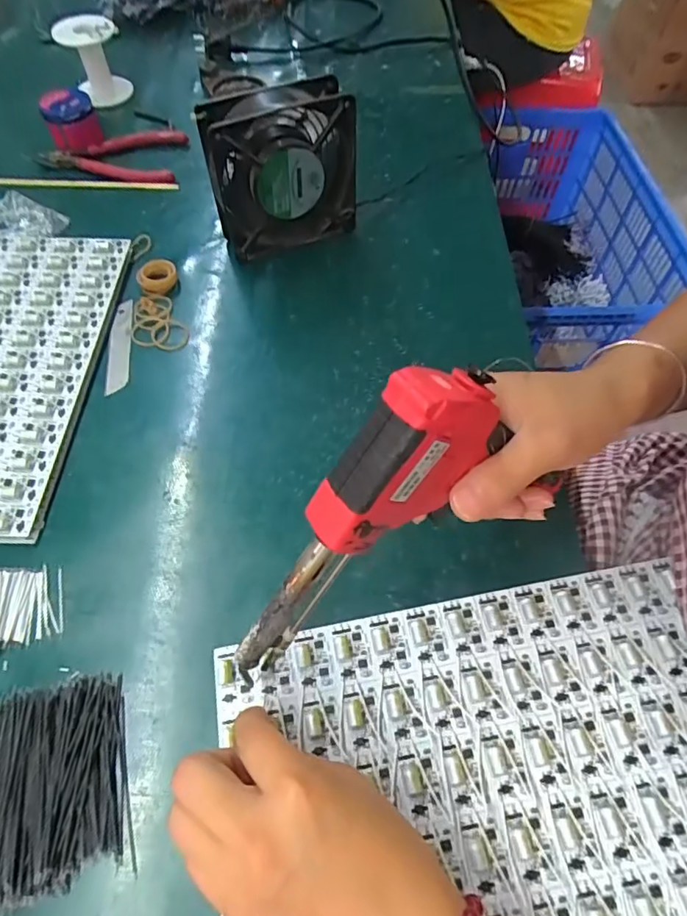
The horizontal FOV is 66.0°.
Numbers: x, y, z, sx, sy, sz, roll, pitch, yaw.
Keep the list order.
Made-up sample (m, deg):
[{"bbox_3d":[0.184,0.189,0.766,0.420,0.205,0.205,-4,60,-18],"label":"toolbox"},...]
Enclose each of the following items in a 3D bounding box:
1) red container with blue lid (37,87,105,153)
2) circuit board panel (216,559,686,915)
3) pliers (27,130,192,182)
[{"bbox_3d":[-0.290,-0.361,0.567,0.054,0.042,0.055,-22,62,-13],"label":"red container with blue lid"},{"bbox_3d":[0.088,0.186,0.257,0.280,0.015,0.241,-9,60,-6],"label":"circuit board panel"},{"bbox_3d":[-0.252,-0.321,0.562,0.154,0.017,0.083,3,59,1],"label":"pliers"}]

